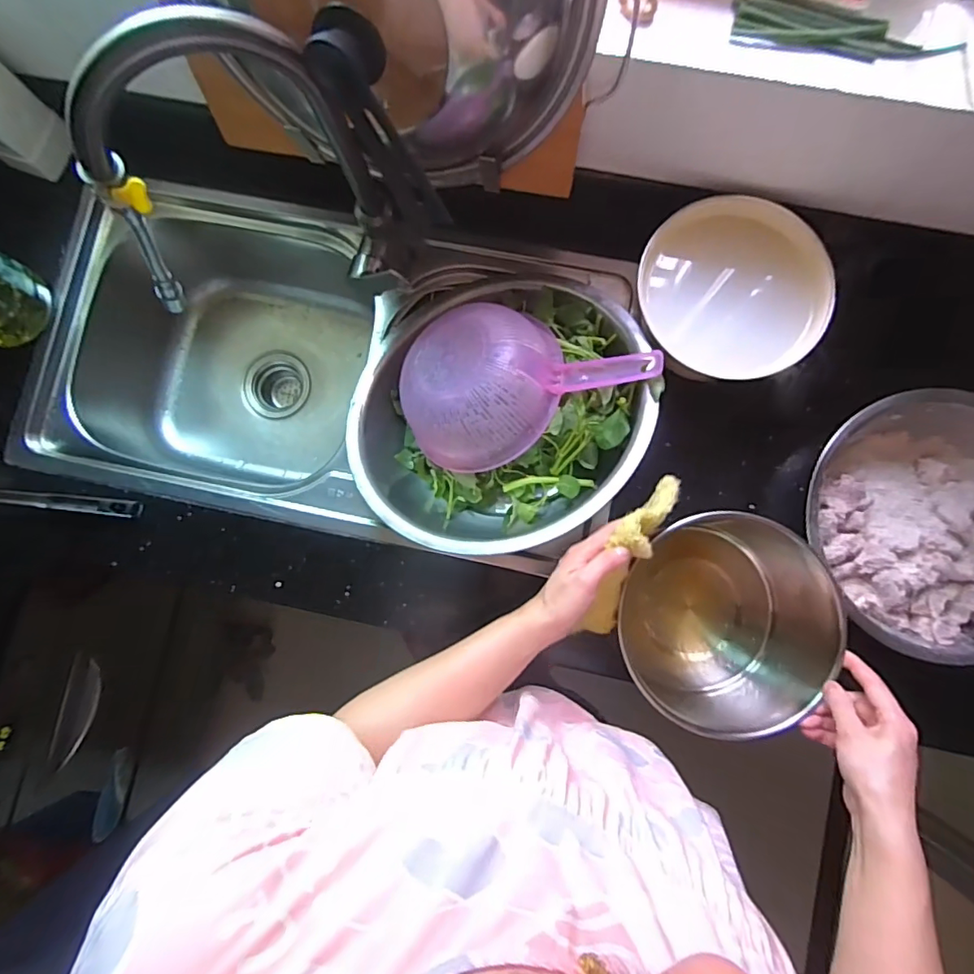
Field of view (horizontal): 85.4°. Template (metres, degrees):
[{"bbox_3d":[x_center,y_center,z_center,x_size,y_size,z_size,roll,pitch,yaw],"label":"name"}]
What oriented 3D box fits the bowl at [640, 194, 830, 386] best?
[{"bbox_3d":[0.274,-0.222,0.603,0.198,0.086,0.157,31,86,4],"label":"bowl"}]

